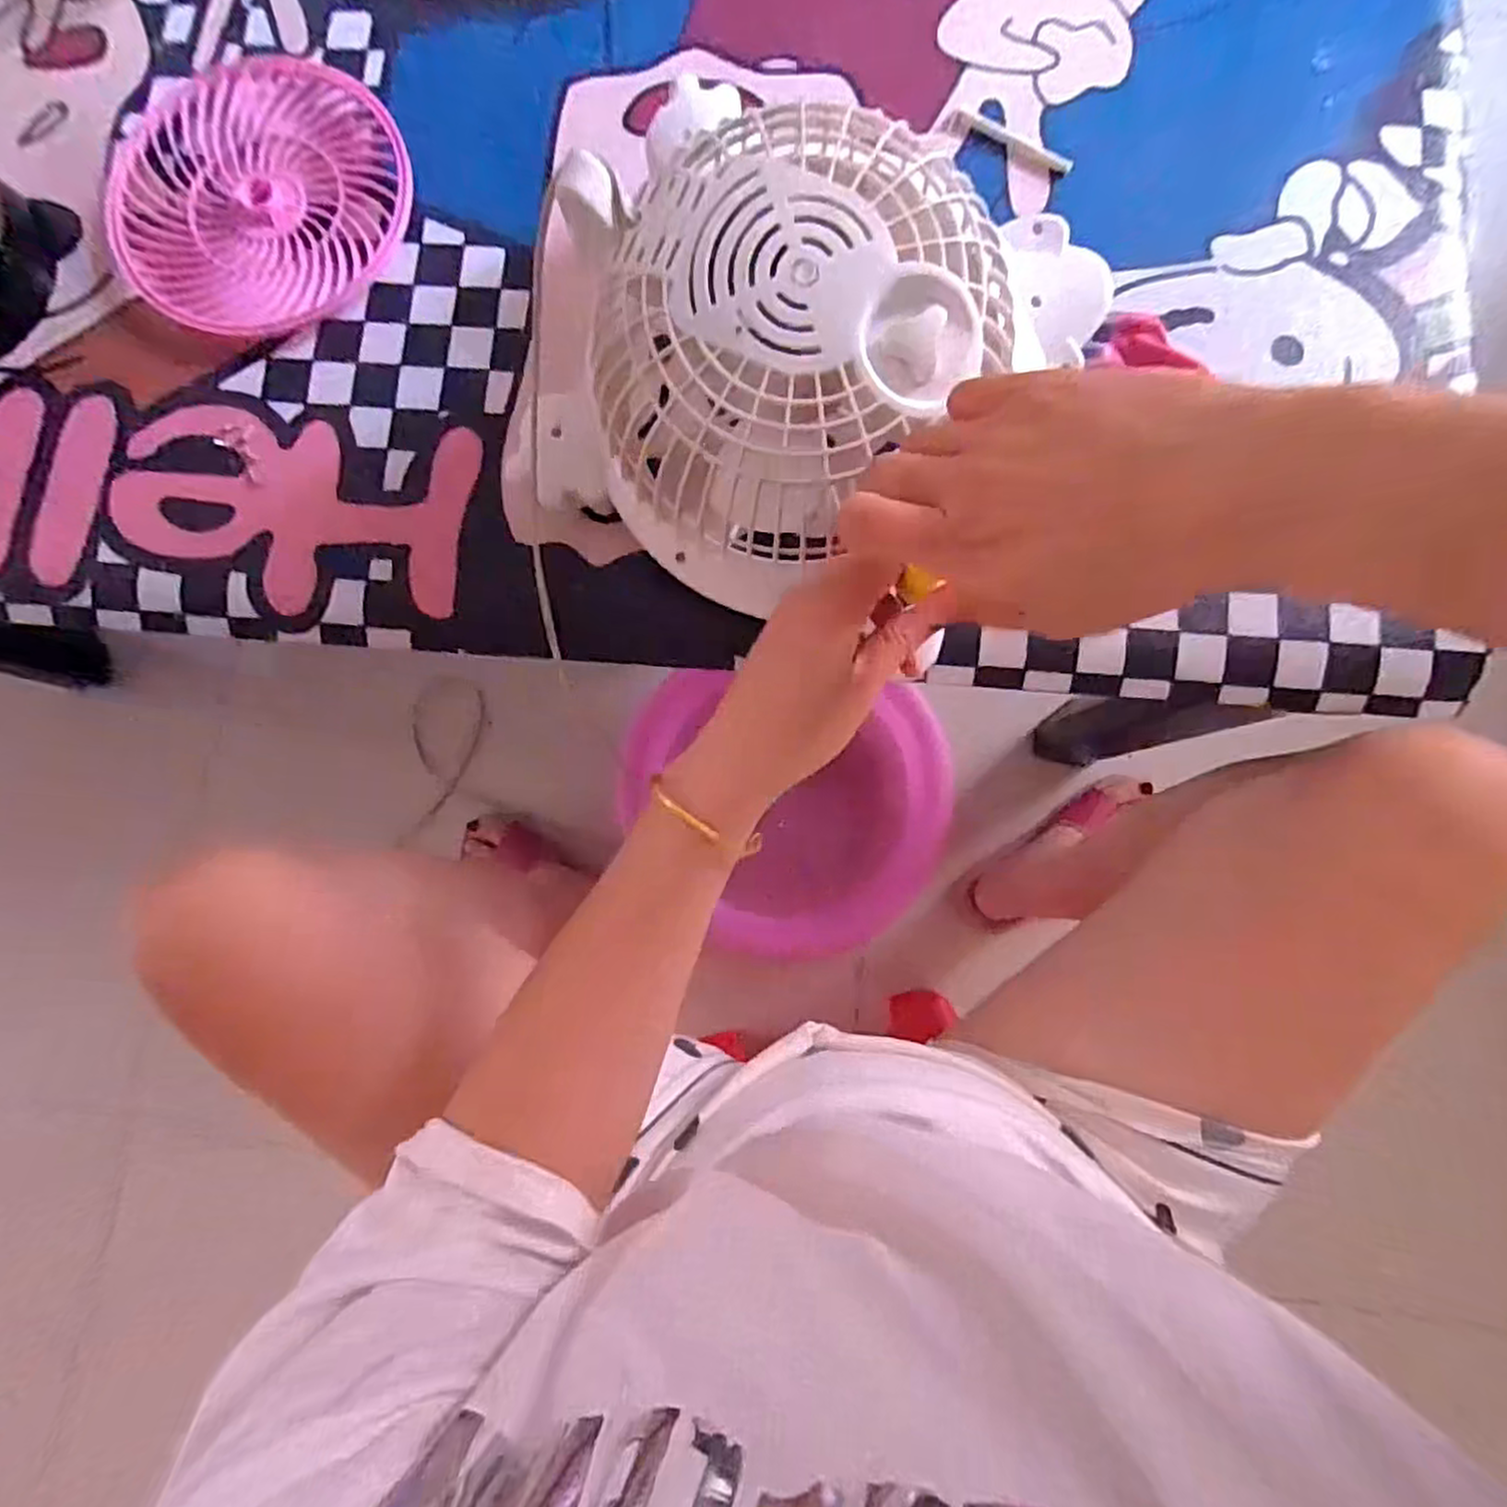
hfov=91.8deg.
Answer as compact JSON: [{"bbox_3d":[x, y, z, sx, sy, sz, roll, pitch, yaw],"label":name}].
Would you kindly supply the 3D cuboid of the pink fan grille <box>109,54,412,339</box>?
[{"bbox_3d":[-0.309,-0.349,0.454,0.177,0.015,0.184,0,84,2],"label":"pink fan grille"}]

